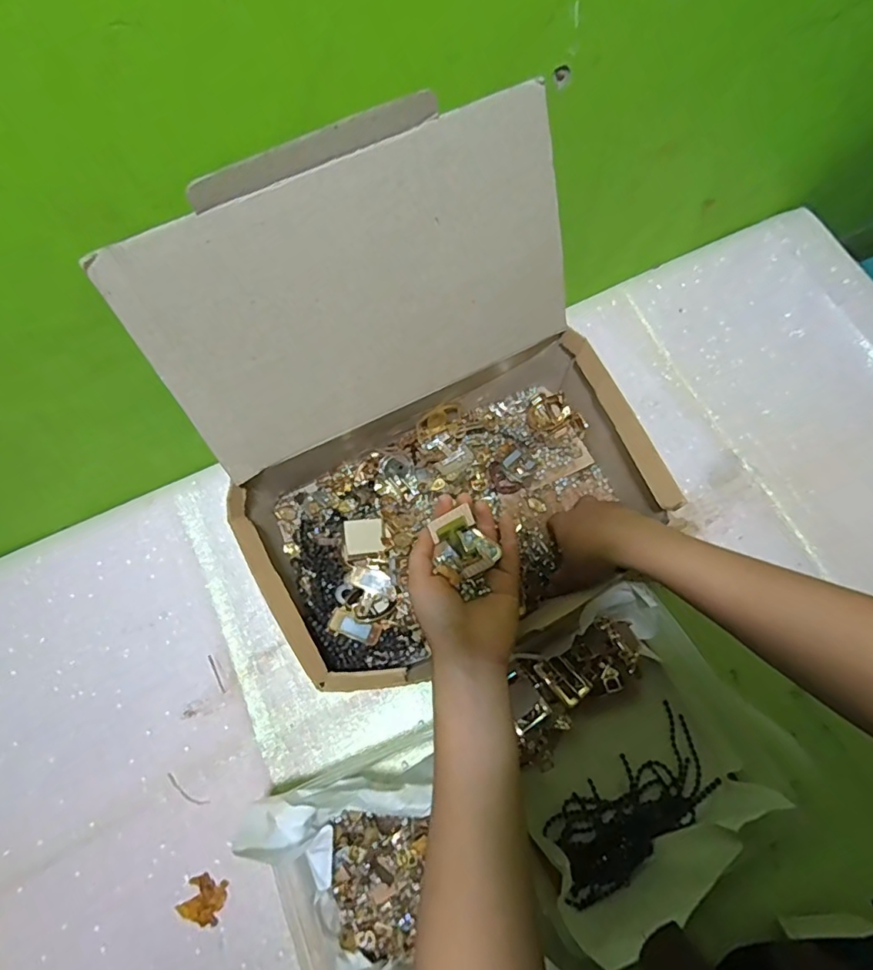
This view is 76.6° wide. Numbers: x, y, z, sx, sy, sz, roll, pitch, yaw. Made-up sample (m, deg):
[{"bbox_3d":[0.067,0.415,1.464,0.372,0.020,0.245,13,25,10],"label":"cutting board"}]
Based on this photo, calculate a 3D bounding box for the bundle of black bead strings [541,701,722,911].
[{"bbox_3d":[0.161,0.264,0.451,0.156,0.030,0.065,-35,72,-10],"label":"bundle of black bead strings"}]

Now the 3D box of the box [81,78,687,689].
[{"bbox_3d":[-0.008,-0.041,0.421,0.322,0.272,0.281,-26,73,-6],"label":"box"}]

